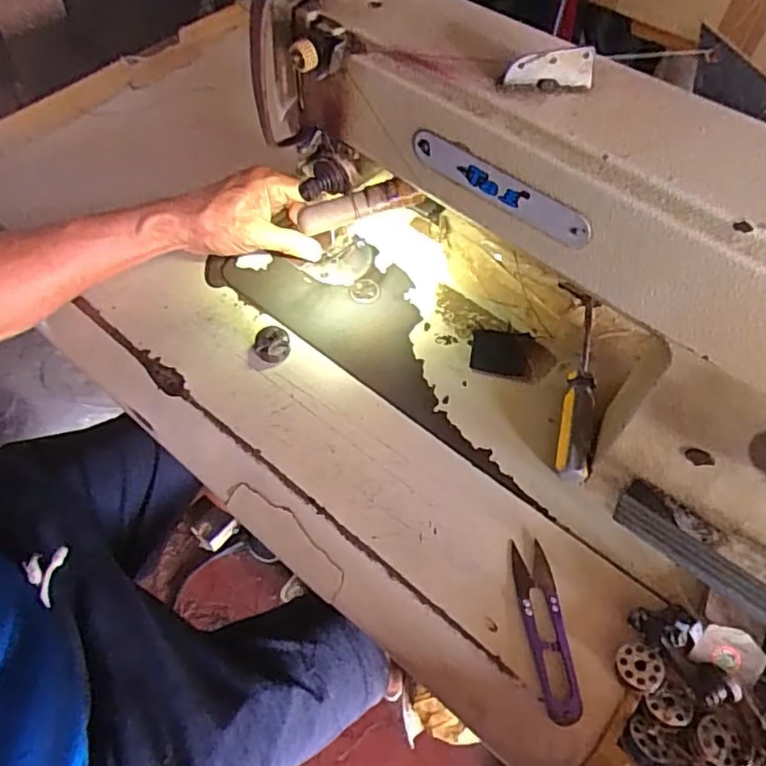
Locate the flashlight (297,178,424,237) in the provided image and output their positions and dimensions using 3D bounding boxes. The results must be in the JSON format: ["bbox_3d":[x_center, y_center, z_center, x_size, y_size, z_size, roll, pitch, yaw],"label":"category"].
[{"bbox_3d":[-0.016,-0.119,0.412,0.083,0.022,0.015,-16,57,-2],"label":"flashlight"}]

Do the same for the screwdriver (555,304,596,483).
[{"bbox_3d":[0.146,0.000,0.448,0.022,0.019,0.158,13,56,8],"label":"screwdriver"}]

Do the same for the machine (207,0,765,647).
[{"bbox_3d":[0.138,-0.066,0.372,0.481,0.229,0.226,31,60,19],"label":"machine"}]

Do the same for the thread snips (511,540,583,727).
[{"bbox_3d":[0.095,0.144,0.359,0.023,0.009,0.101,-2,55,-3],"label":"thread snips"}]

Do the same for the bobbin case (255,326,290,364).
[{"bbox_3d":[-0.085,-0.031,0.464,0.026,0.019,0.024,-11,56,-9],"label":"bobbin case"}]

